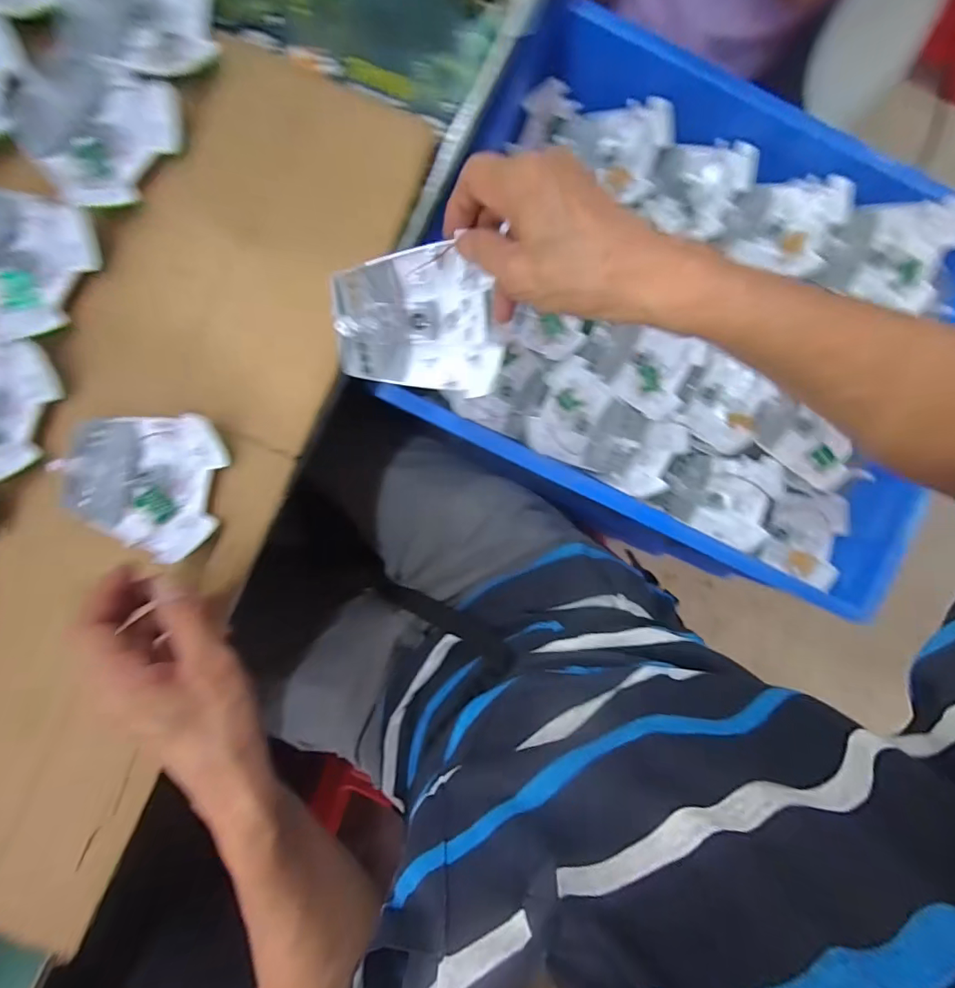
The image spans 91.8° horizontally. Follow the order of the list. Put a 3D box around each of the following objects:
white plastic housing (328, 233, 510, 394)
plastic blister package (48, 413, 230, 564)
[{"bbox_3d":[-0.042,-0.117,0.322,0.107,0.018,0.094,-6,114,-3],"label":"white plastic housing"},{"bbox_3d":[-0.240,-0.006,0.333,0.106,0.023,0.097,3,90,-1],"label":"plastic blister package"}]

